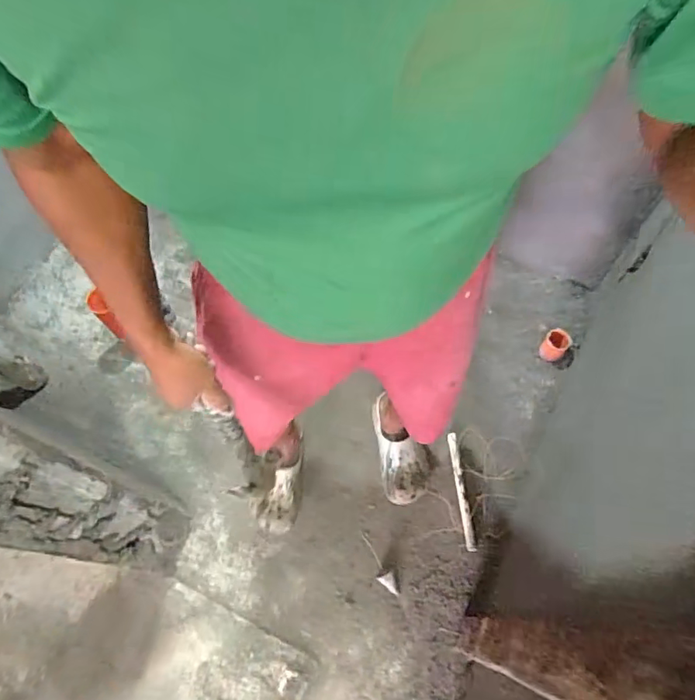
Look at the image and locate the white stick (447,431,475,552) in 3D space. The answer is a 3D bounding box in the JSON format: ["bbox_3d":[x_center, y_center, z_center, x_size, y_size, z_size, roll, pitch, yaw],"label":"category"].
[{"bbox_3d":[0.283,0.350,1.256,0.024,0.018,0.284,-5,65,0],"label":"white stick"}]

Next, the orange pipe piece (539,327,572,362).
[{"bbox_3d":[0.577,-0.012,1.397,0.067,0.077,0.069,35,70,16],"label":"orange pipe piece"}]

